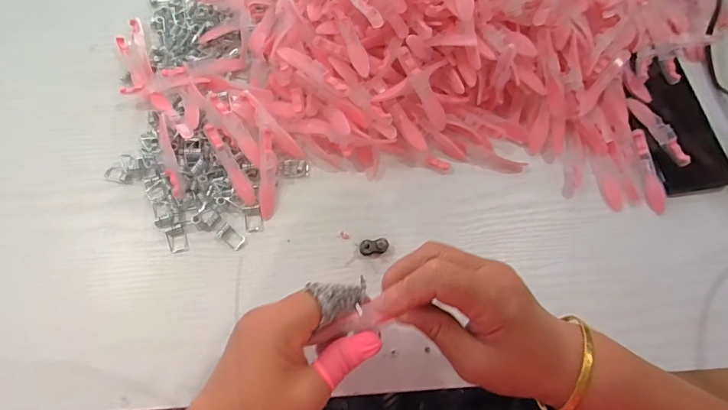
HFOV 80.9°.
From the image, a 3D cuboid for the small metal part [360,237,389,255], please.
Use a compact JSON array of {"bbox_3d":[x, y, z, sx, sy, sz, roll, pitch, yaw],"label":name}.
[{"bbox_3d":[0.008,0.035,0.356,0.023,0.009,0.012,-4,69,-3],"label":"small metal part"}]

